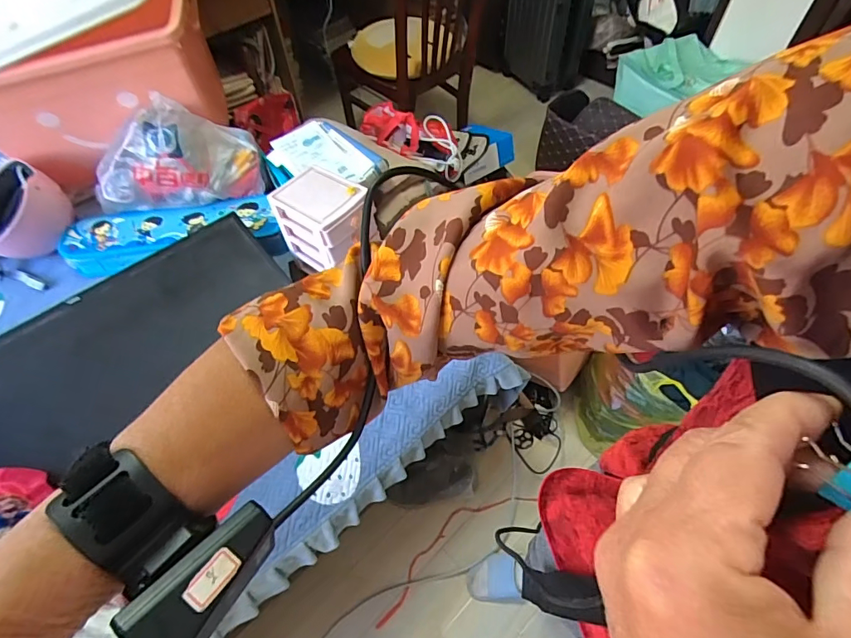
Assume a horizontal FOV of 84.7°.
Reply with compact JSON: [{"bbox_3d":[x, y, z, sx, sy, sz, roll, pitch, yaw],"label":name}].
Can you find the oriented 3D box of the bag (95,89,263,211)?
[{"bbox_3d":[-0.604,-0.380,1.095,0.393,0.202,0.146,-7,57,0],"label":"bag"}]

